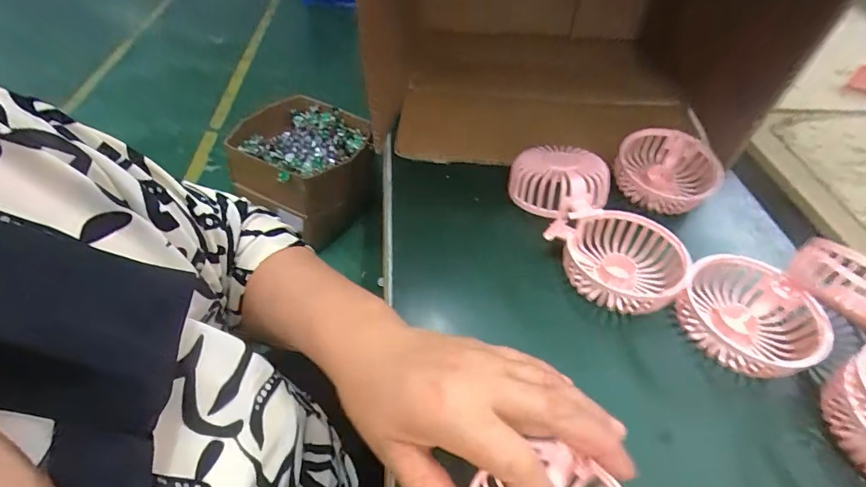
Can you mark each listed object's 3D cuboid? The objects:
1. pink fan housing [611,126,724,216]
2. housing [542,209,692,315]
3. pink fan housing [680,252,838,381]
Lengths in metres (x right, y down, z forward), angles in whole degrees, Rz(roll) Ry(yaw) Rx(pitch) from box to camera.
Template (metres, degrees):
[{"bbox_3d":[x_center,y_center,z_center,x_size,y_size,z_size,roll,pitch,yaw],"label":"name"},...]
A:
[{"bbox_3d":[0.234,-0.072,0.413,0.086,0.040,0.084,2,49,-3],"label":"pink fan housing"},{"bbox_3d":[0.151,0.012,0.339,0.092,0.030,0.088,-1,50,-5],"label":"housing"},{"bbox_3d":[0.232,0.049,0.308,0.086,0.033,0.086,2,49,-3],"label":"pink fan housing"}]

